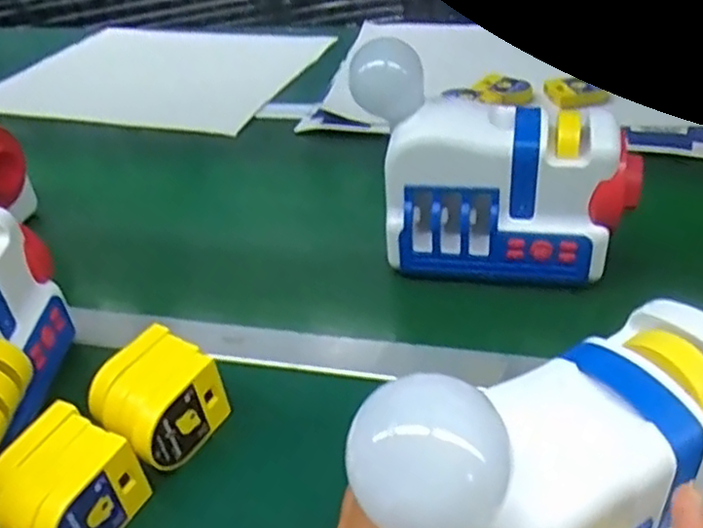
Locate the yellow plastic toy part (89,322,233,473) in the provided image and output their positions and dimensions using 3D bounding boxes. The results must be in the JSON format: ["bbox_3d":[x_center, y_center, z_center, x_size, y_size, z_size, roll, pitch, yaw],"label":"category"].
[{"bbox_3d":[-0.139,0.100,0.491,0.070,0.062,0.078,19,43,29],"label":"yellow plastic toy part"}]

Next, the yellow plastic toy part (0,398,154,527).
[{"bbox_3d":[-0.184,0.144,0.437,0.075,0.052,0.082,18,43,29],"label":"yellow plastic toy part"}]

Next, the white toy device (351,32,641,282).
[{"bbox_3d":[0.118,-0.069,0.563,0.214,0.194,0.069,3,37,11],"label":"white toy device"}]

